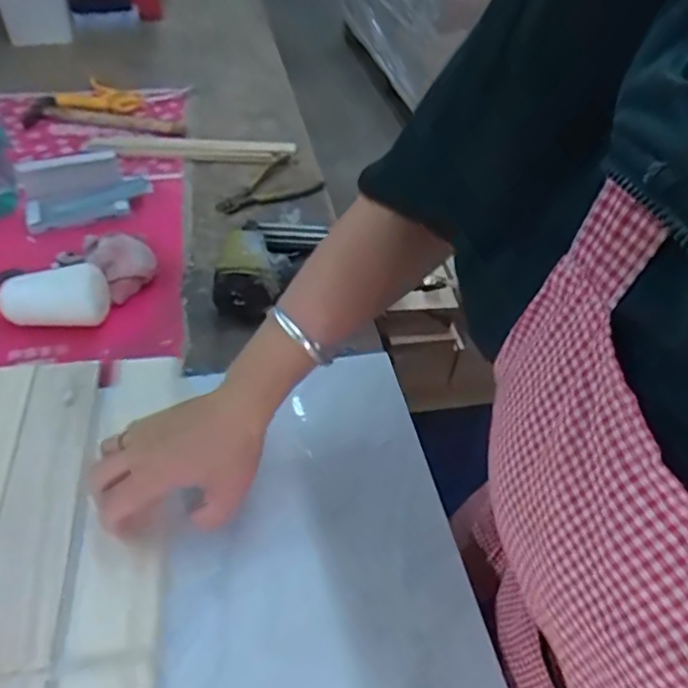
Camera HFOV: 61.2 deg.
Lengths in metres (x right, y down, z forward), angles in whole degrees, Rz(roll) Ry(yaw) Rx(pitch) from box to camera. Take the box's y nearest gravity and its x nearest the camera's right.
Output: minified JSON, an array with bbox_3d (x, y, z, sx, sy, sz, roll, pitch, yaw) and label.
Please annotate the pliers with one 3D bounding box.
[{"bbox_3d":[-0.112,-0.215,0.808,0.148,0.008,0.093,-31,56,-28],"label":"pliers"}]

